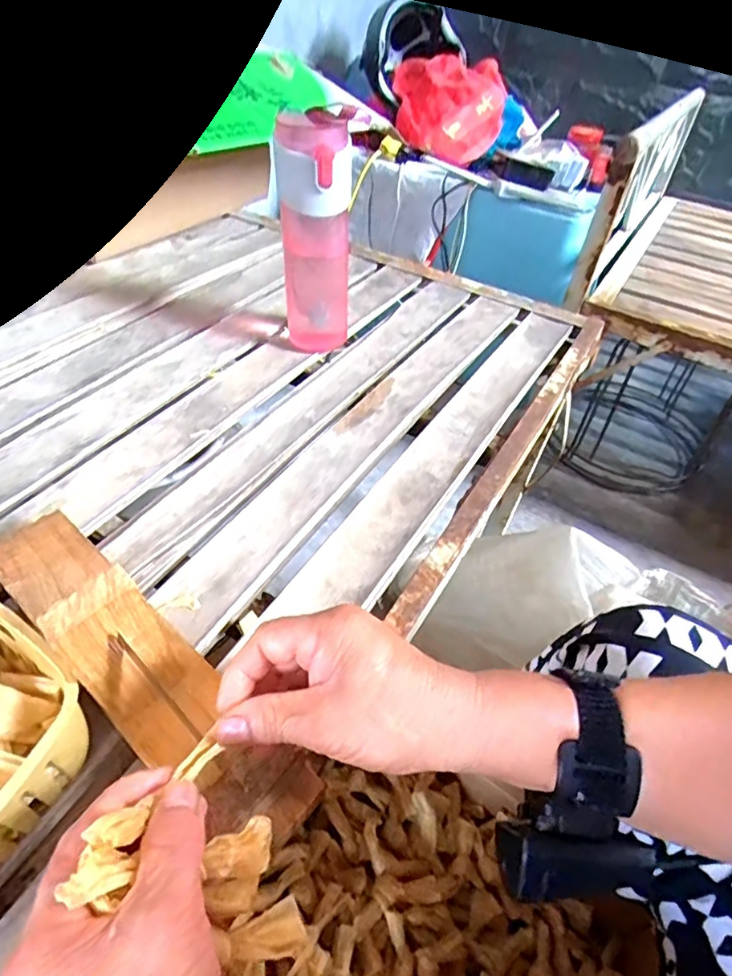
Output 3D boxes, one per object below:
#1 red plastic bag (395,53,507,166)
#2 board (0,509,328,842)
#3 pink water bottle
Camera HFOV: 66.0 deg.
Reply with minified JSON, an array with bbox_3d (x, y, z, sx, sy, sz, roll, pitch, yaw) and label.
[{"bbox_3d":[0.168,-0.781,1.173,0.227,0.166,0.171,10,43,1],"label":"red plastic bag"},{"bbox_3d":[-0.142,0.077,0.319,0.270,0.123,0.060,35,53,25],"label":"board"},{"bbox_3d":[-0.051,-0.251,0.576,0.070,0.224,0.067,-2,46,-8],"label":"pink water bottle"}]

